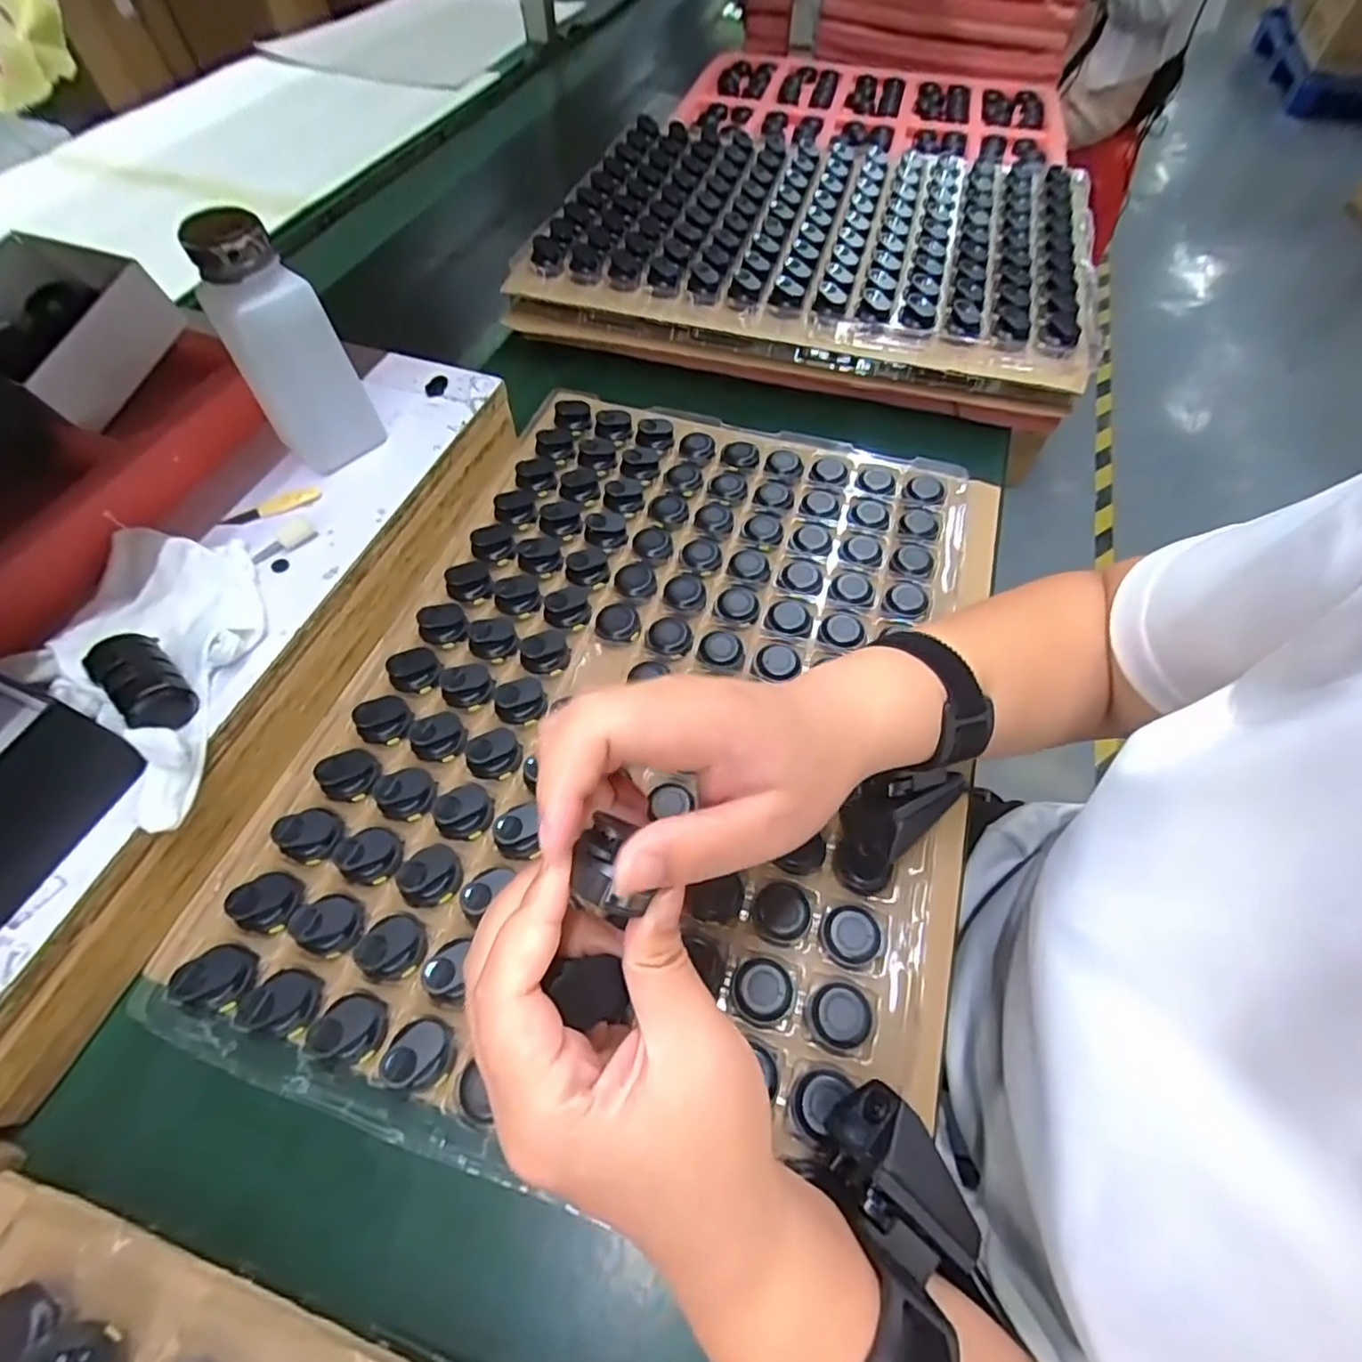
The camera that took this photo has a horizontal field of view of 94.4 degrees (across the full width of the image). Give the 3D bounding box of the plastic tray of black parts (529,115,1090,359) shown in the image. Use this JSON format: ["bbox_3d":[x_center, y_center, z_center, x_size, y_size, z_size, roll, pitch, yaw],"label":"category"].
[{"bbox_3d":[0.135,-0.459,0.619,0.486,0.034,0.336,16,60,9],"label":"plastic tray of black parts"}]

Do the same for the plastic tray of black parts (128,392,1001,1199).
[{"bbox_3d":[-0.012,-0.001,0.395,0.379,0.035,0.500,16,59,9],"label":"plastic tray of black parts"}]

